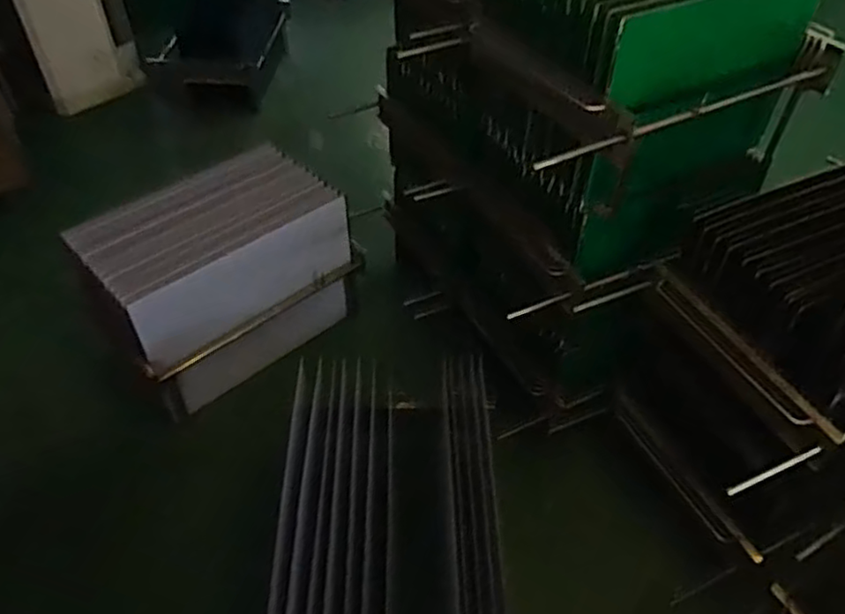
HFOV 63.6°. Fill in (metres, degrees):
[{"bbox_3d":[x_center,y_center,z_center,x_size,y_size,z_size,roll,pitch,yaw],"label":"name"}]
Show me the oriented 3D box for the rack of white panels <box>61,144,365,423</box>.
[{"bbox_3d":[-0.529,-0.086,1.800,0.601,0.401,0.370,-32,54,-28],"label":"rack of white panels"}]

